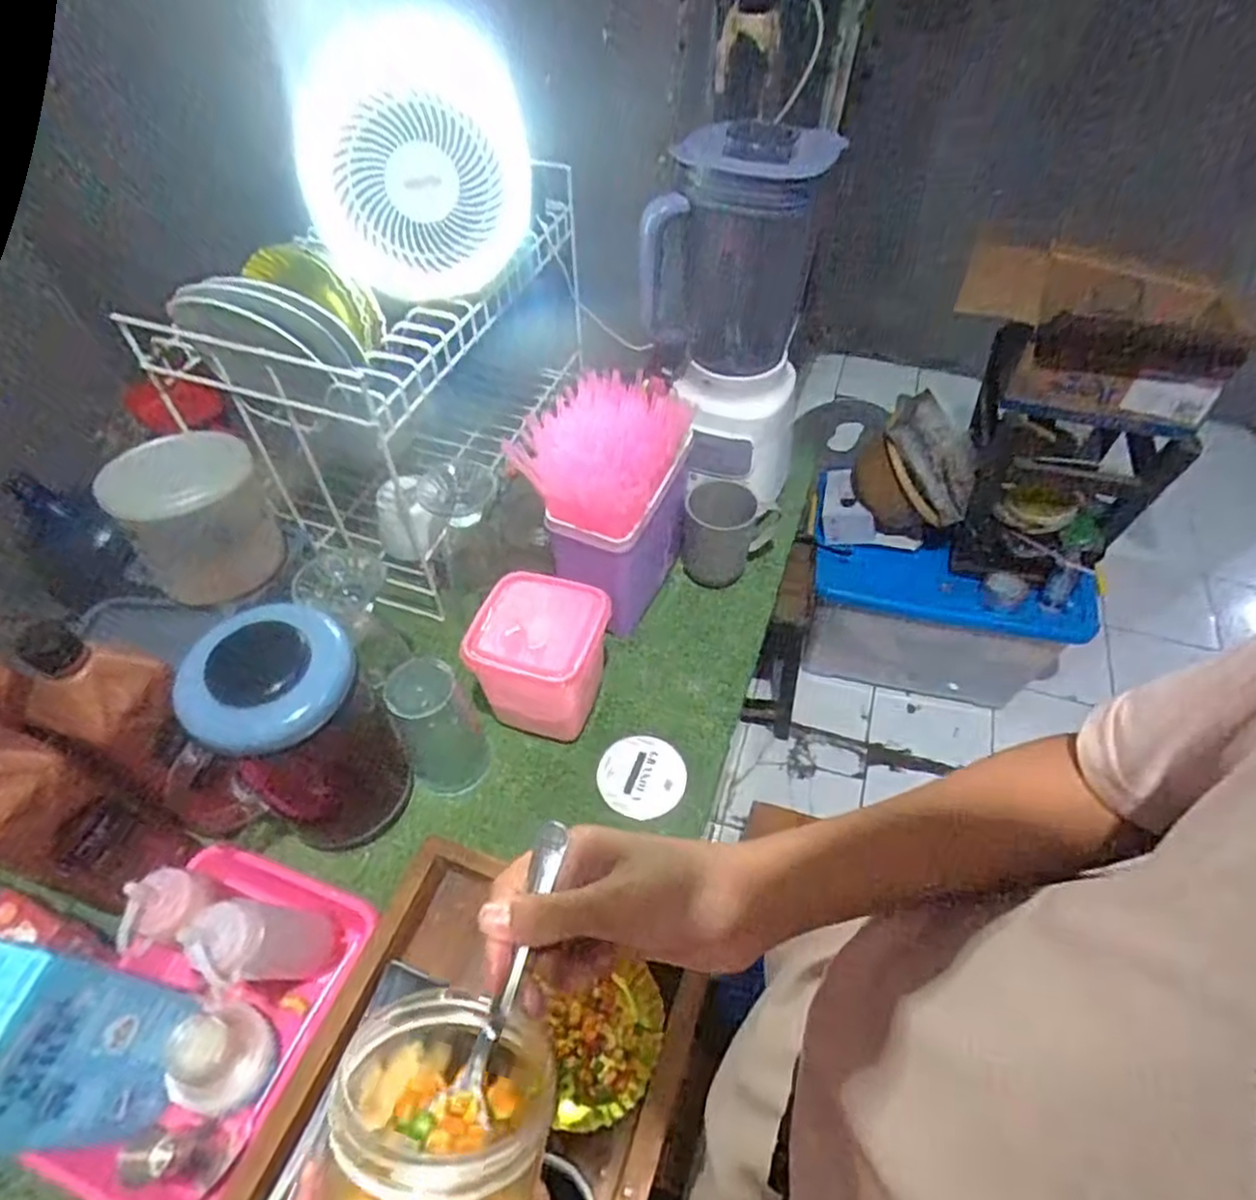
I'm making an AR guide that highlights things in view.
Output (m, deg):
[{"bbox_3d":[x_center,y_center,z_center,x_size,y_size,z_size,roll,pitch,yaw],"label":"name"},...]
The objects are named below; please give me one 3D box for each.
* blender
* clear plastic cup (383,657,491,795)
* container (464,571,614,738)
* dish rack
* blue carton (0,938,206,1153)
[{"bbox_3d":[0.109,-0.312,0.763,0.172,0.355,0.184,7,50,6],"label":"blender"},{"bbox_3d":[-0.172,0.113,0.633,0.068,0.141,0.062,0,50,0],"label":"clear plastic cup"},{"bbox_3d":[-0.079,0.058,0.668,0.115,0.114,0.112,11,51,9],"label":"container"},{"bbox_3d":[-0.245,-0.264,0.815,0.241,0.311,0.437,18,52,14],"label":"dish rack"},{"bbox_3d":[-0.359,0.281,0.435,0.069,0.160,0.096,9,51,8],"label":"blue carton"}]

